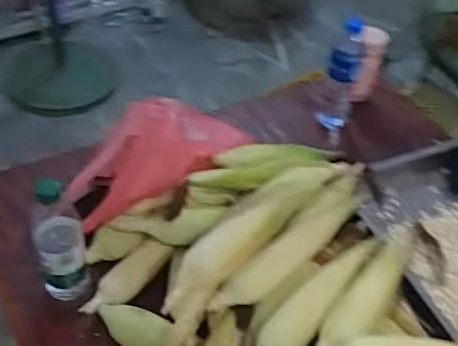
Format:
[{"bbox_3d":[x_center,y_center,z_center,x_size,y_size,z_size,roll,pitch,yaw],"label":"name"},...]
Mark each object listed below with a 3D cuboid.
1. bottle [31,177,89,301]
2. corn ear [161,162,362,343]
[{"bbox_3d":[-0.237,0.100,0.780,0.069,0.233,0.087,-14,49,-15],"label":"bottle"},{"bbox_3d":[0.047,0.076,0.816,0.077,0.092,0.389,38,54,25],"label":"corn ear"}]

